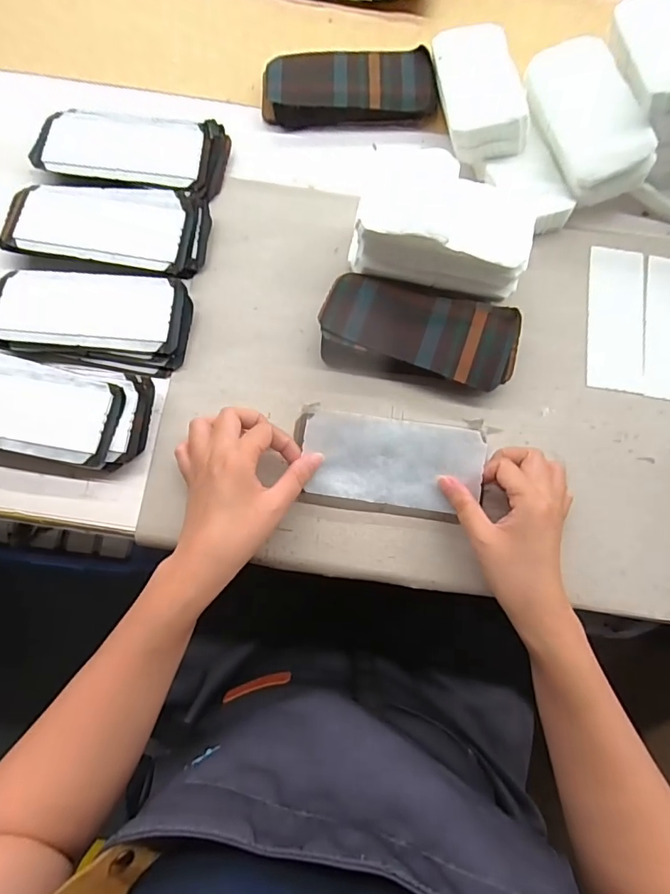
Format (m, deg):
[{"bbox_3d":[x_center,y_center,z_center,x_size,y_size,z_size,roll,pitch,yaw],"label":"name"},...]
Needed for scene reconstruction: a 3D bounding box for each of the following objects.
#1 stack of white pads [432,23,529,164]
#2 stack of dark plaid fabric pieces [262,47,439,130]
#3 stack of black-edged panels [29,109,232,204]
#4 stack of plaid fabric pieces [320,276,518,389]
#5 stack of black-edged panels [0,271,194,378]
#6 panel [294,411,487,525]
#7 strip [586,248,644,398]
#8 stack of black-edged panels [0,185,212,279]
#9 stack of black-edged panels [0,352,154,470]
[{"bbox_3d":[0.139,-0.357,0.479,0.070,0.036,0.148,-7,77,-4],"label":"stack of white pads"},{"bbox_3d":[0.014,-0.373,0.509,0.174,0.025,0.073,-5,77,-3],"label":"stack of dark plaid fabric pieces"},{"bbox_3d":[-0.200,-0.295,0.487,0.179,0.023,0.086,10,77,0],"label":"stack of black-edged panels"},{"bbox_3d":[0.076,-0.104,0.444,0.171,0.029,0.087,11,77,1],"label":"stack of plaid fabric pieces"},{"bbox_3d":[-0.218,-0.116,0.436,0.169,0.030,0.085,7,77,0],"label":"stack of black-edged panels"},{"bbox_3d":[0.044,0.017,0.403,0.147,0.017,0.078,7,97,2],"label":"panel"},{"bbox_3d":[0.272,-0.124,0.468,0.052,0.004,0.147,8,77,0],"label":"strip"},{"bbox_3d":[-0.213,-0.208,0.463,0.179,0.024,0.080,8,77,0],"label":"stack of black-edged panels"},{"bbox_3d":[-0.252,-0.035,0.415,0.184,0.029,0.084,10,77,1],"label":"stack of black-edged panels"}]

